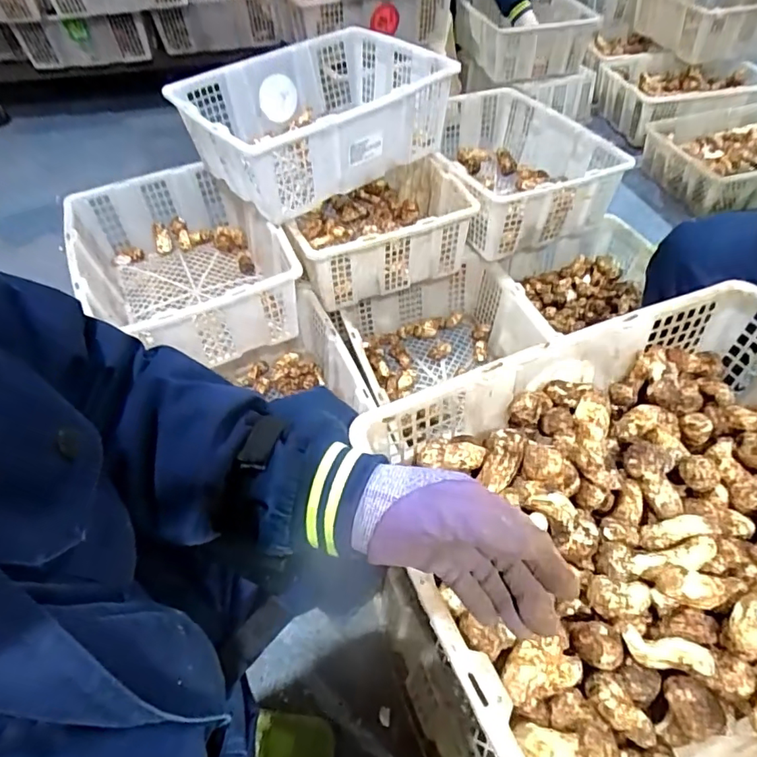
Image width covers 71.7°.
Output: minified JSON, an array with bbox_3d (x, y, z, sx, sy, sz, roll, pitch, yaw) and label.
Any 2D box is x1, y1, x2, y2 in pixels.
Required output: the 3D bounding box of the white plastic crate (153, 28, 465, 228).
[{"bbox_3d":[-0.124,-0.522,1.052,0.474,0.170,0.364,-35,57,-23],"label":"white plastic crate"}]

